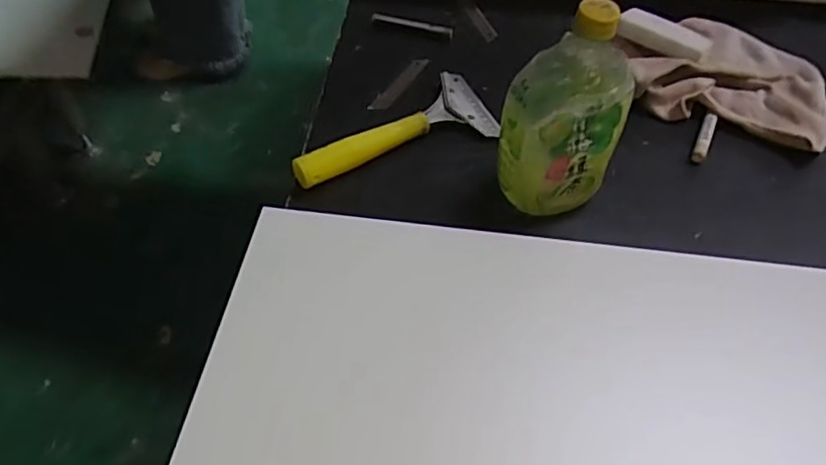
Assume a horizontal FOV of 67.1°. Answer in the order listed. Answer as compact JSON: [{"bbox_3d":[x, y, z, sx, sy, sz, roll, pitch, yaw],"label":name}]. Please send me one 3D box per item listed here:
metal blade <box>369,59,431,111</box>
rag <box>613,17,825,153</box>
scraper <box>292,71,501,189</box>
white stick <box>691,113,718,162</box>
[{"bbox_3d":[-0.015,-0.161,0.678,0.022,0.004,0.104,18,50,22],"label":"metal blade"},{"bbox_3d":[0.340,-0.175,0.672,0.215,0.032,0.171,22,54,14],"label":"rag"},{"bbox_3d":[-0.020,-0.104,0.611,0.213,0.023,0.089,-23,56,-20],"label":"scraper"},{"bbox_3d":[0.294,-0.096,0.626,0.013,0.009,0.068,23,54,15],"label":"white stick"}]

